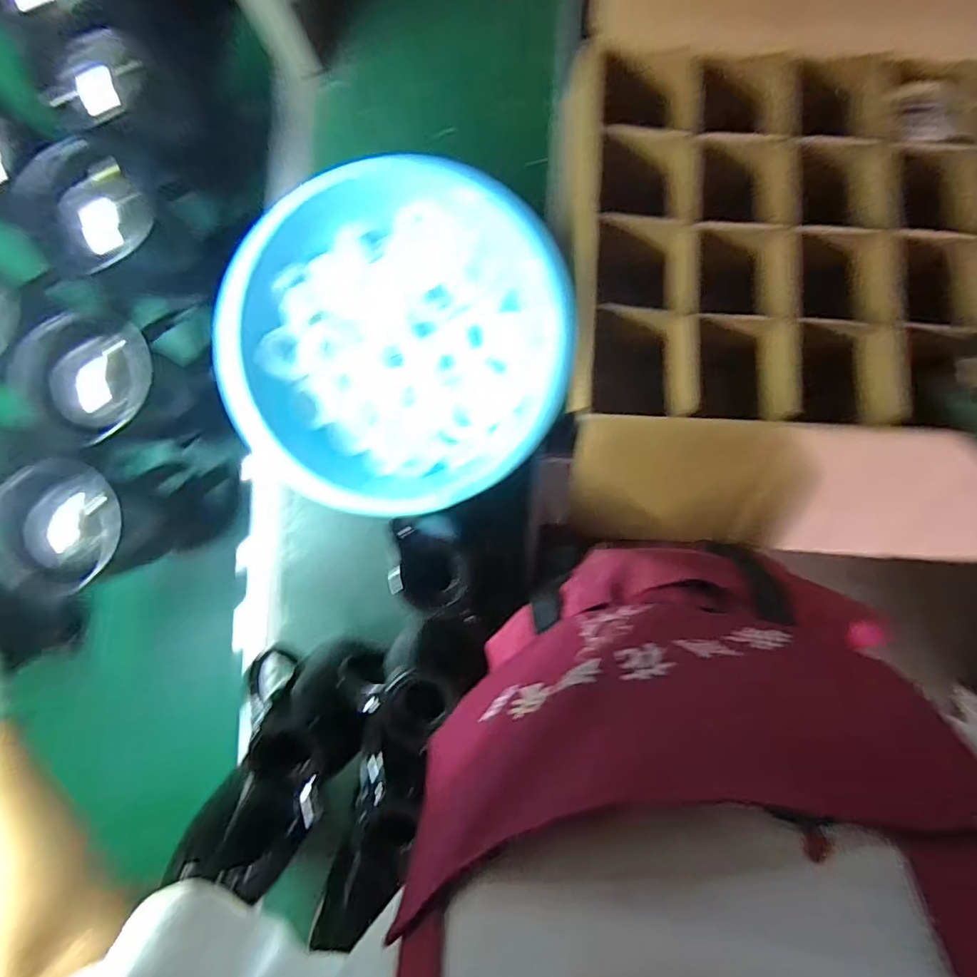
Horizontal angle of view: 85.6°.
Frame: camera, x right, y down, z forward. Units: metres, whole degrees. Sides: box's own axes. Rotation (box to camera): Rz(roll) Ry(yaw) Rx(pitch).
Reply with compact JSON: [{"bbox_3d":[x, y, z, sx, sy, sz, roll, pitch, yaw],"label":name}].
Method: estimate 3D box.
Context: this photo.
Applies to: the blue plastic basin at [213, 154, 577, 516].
[{"bbox_3d":[-0.096,-0.164,0.609,0.362,0.127,0.365,0,92,5],"label":"blue plastic basin"}]

